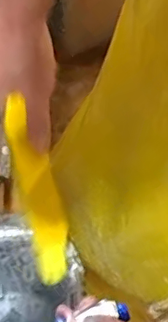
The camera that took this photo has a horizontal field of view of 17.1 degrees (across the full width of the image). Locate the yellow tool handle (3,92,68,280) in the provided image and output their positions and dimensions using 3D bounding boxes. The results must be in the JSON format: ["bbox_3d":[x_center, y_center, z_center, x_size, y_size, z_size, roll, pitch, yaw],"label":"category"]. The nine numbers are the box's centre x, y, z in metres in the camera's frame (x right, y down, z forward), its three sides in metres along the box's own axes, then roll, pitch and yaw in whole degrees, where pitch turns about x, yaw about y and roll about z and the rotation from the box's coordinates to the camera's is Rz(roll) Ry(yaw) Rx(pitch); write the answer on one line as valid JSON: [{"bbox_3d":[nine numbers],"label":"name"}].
[{"bbox_3d":[-0.047,0.031,0.570,0.037,0.018,0.186,-15,88,-9],"label":"yellow tool handle"}]

